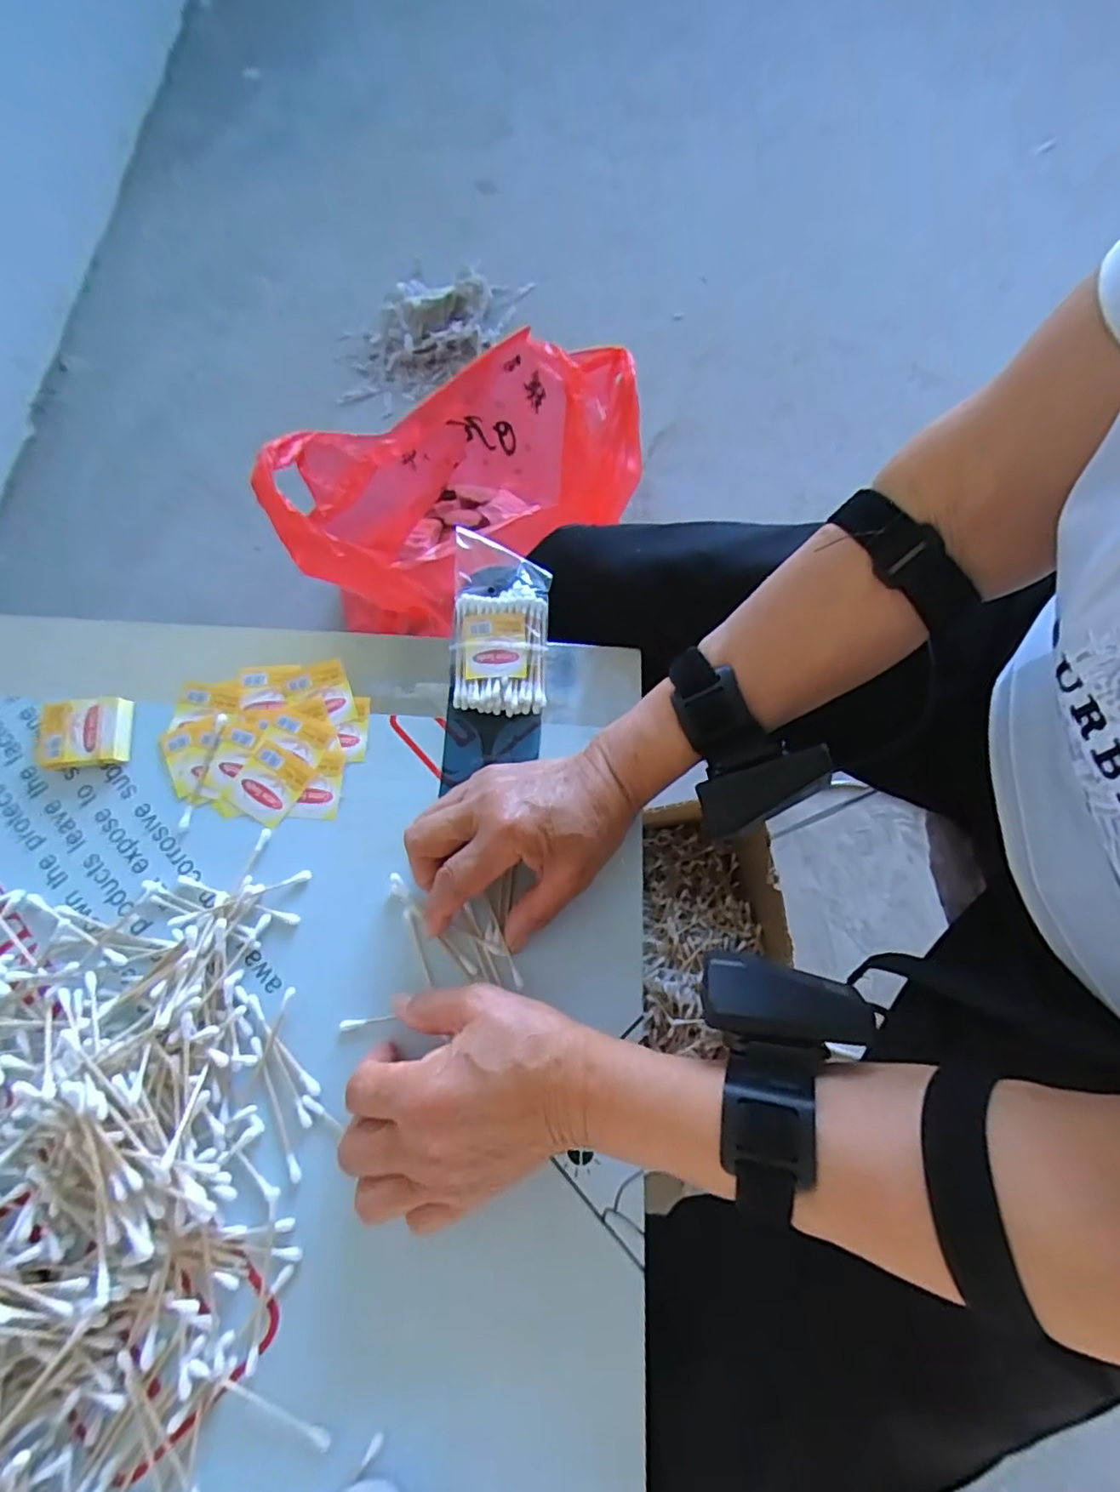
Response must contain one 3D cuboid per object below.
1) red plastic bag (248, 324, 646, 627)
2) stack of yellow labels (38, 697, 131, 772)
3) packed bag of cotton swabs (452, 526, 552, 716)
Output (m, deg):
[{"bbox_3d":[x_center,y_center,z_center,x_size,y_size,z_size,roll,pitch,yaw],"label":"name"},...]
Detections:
[{"bbox_3d":[-0.124,-0.303,0.792,0.417,0.270,0.279,-40,77,-14],"label":"red plastic bag"},{"bbox_3d":[-0.288,-0.009,0.382,0.048,0.011,0.041,-5,72,-4],"label":"stack of yellow labels"},{"bbox_3d":[-0.039,-0.082,0.416,0.061,0.019,0.122,0,72,-2],"label":"packed bag of cotton swabs"}]

